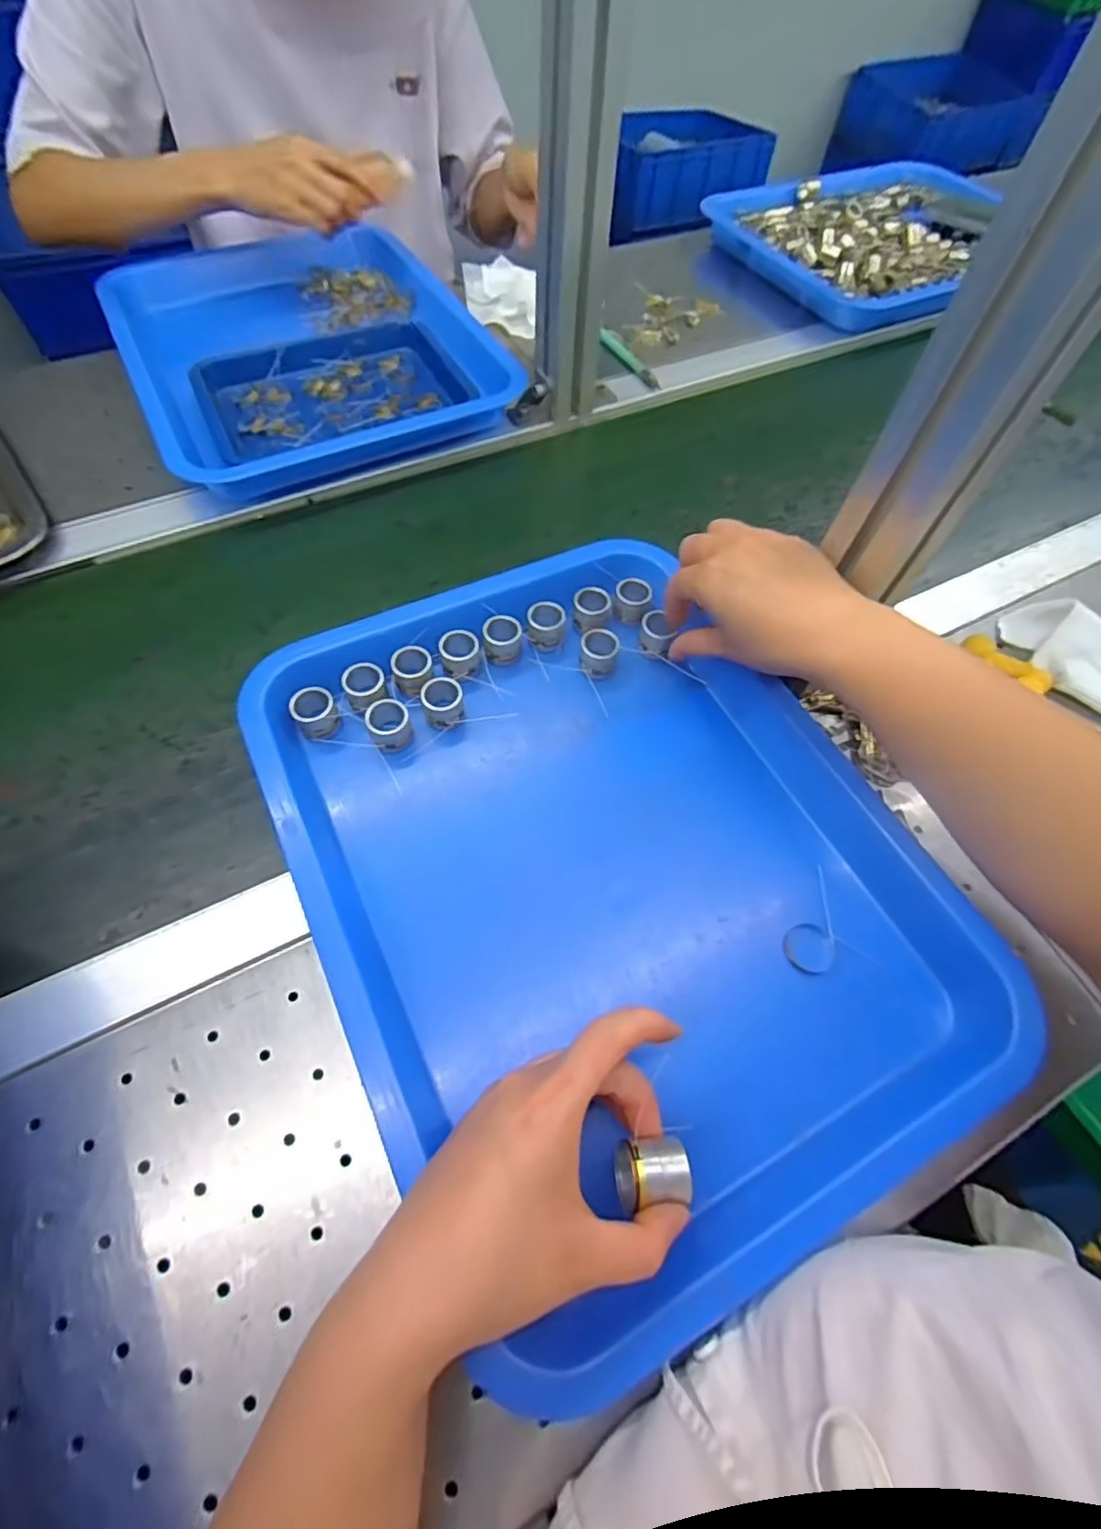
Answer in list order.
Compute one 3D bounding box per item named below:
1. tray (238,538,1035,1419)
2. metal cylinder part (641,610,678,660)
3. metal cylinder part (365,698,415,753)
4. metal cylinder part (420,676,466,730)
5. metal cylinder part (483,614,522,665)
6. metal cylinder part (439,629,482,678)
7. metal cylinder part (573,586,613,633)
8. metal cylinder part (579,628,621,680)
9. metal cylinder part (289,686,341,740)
[{"bbox_3d":[0.029,0.047,0.336,0.296,0.038,0.376,-24,65,-15],"label":"tray"},{"bbox_3d":[0.071,-0.086,0.410,0.023,0.016,0.028,13,62,4],"label":"metal cylinder part"},{"bbox_3d":[-0.096,-0.022,0.370,0.024,0.026,0.023,1,61,-2],"label":"metal cylinder part"},{"bbox_3d":[-0.065,-0.035,0.379,0.025,0.026,0.027,1,61,-2],"label":"metal cylinder part"},{"bbox_3d":[-0.031,-0.082,0.404,0.025,0.020,0.026,1,61,-2],"label":"metal cylinder part"},{"bbox_3d":[-0.057,-0.070,0.395,0.025,0.022,0.024,1,61,-2],"label":"metal cylinder part"},{"bbox_3d":[0.029,-0.106,0.421,0.026,0.018,0.025,4,61,-1],"label":"metal cylinder part"},{"bbox_3d":[0.033,-0.074,0.404,0.025,0.017,0.025,1,61,-2],"label":"metal cylinder part"},{"bbox_3d":[-0.141,-0.031,0.369,0.024,0.024,0.021,-36,69,-20],"label":"metal cylinder part"}]

